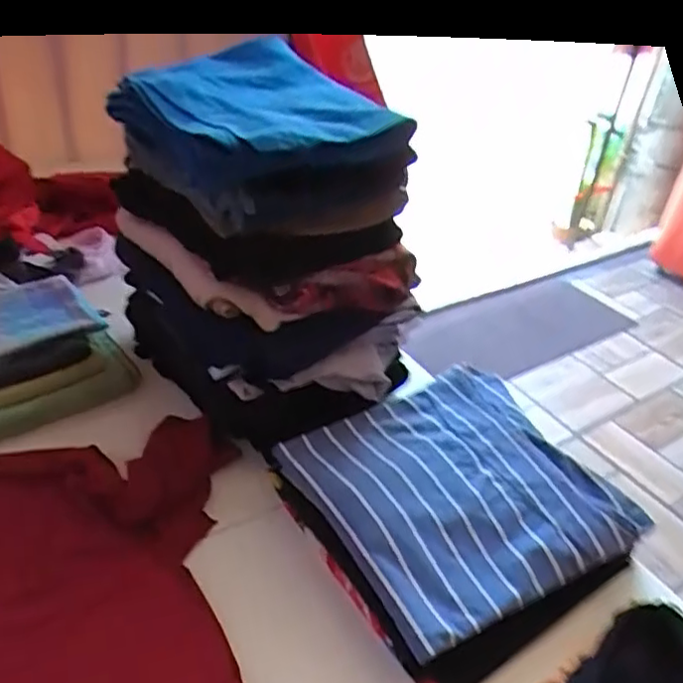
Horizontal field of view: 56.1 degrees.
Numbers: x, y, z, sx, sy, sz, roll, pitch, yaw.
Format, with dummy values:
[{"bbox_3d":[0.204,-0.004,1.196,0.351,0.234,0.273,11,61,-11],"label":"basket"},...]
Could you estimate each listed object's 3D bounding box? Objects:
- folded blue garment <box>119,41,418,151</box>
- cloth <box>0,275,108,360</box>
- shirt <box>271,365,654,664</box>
[{"bbox_3d":[-0.072,-0.228,0.584,0.199,0.037,0.260,-15,40,-24],"label":"folded blue garment"},{"bbox_3d":[-0.366,-0.018,0.700,0.191,0.034,0.098,-28,47,-37],"label":"cloth"},{"bbox_3d":[0.106,0.128,0.590,0.251,0.048,0.237,-18,41,-28],"label":"shirt"}]

